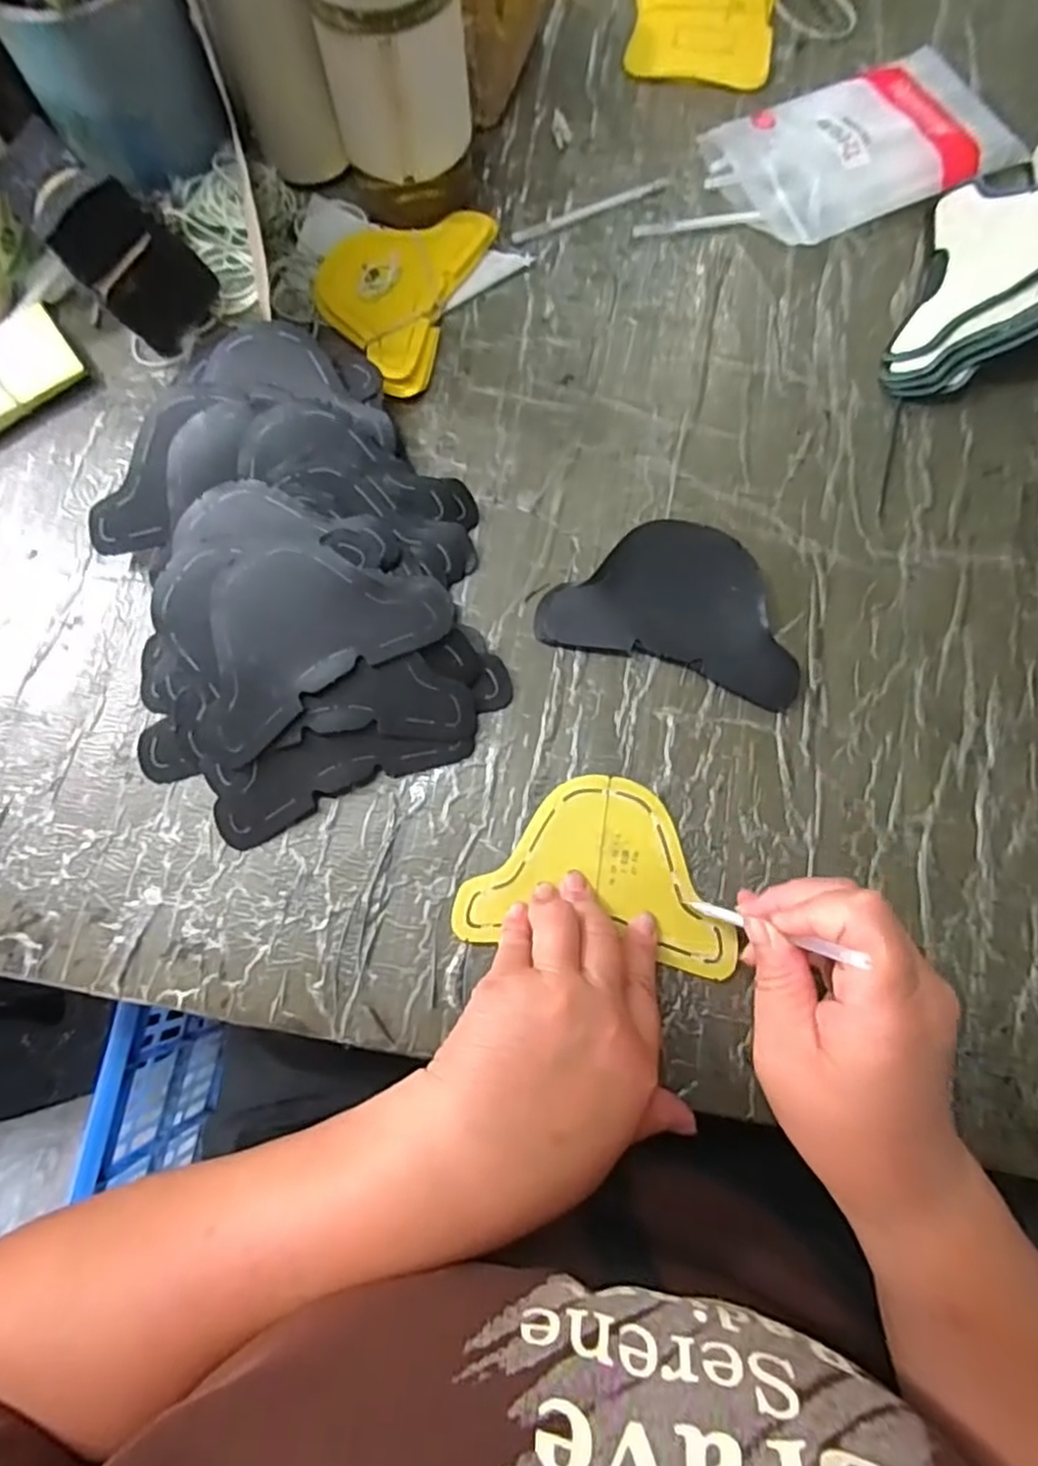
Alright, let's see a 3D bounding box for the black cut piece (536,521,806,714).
[{"bbox_3d":[0.088,-0.074,0.381,0.138,0.011,0.084,17,77,6],"label":"black cut piece"}]

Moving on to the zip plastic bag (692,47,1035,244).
[{"bbox_3d":[0.221,-0.377,0.453,0.176,0.029,0.104,-22,76,-4],"label":"zip plastic bag"}]

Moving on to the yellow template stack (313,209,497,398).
[{"bbox_3d":[-0.082,-0.280,0.444,0.091,0.018,0.138,20,77,7],"label":"yellow template stack"}]

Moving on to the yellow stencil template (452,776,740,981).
[{"bbox_3d":[0.041,0.067,0.350,0.133,0.004,0.087,8,73,5],"label":"yellow stencil template"}]

